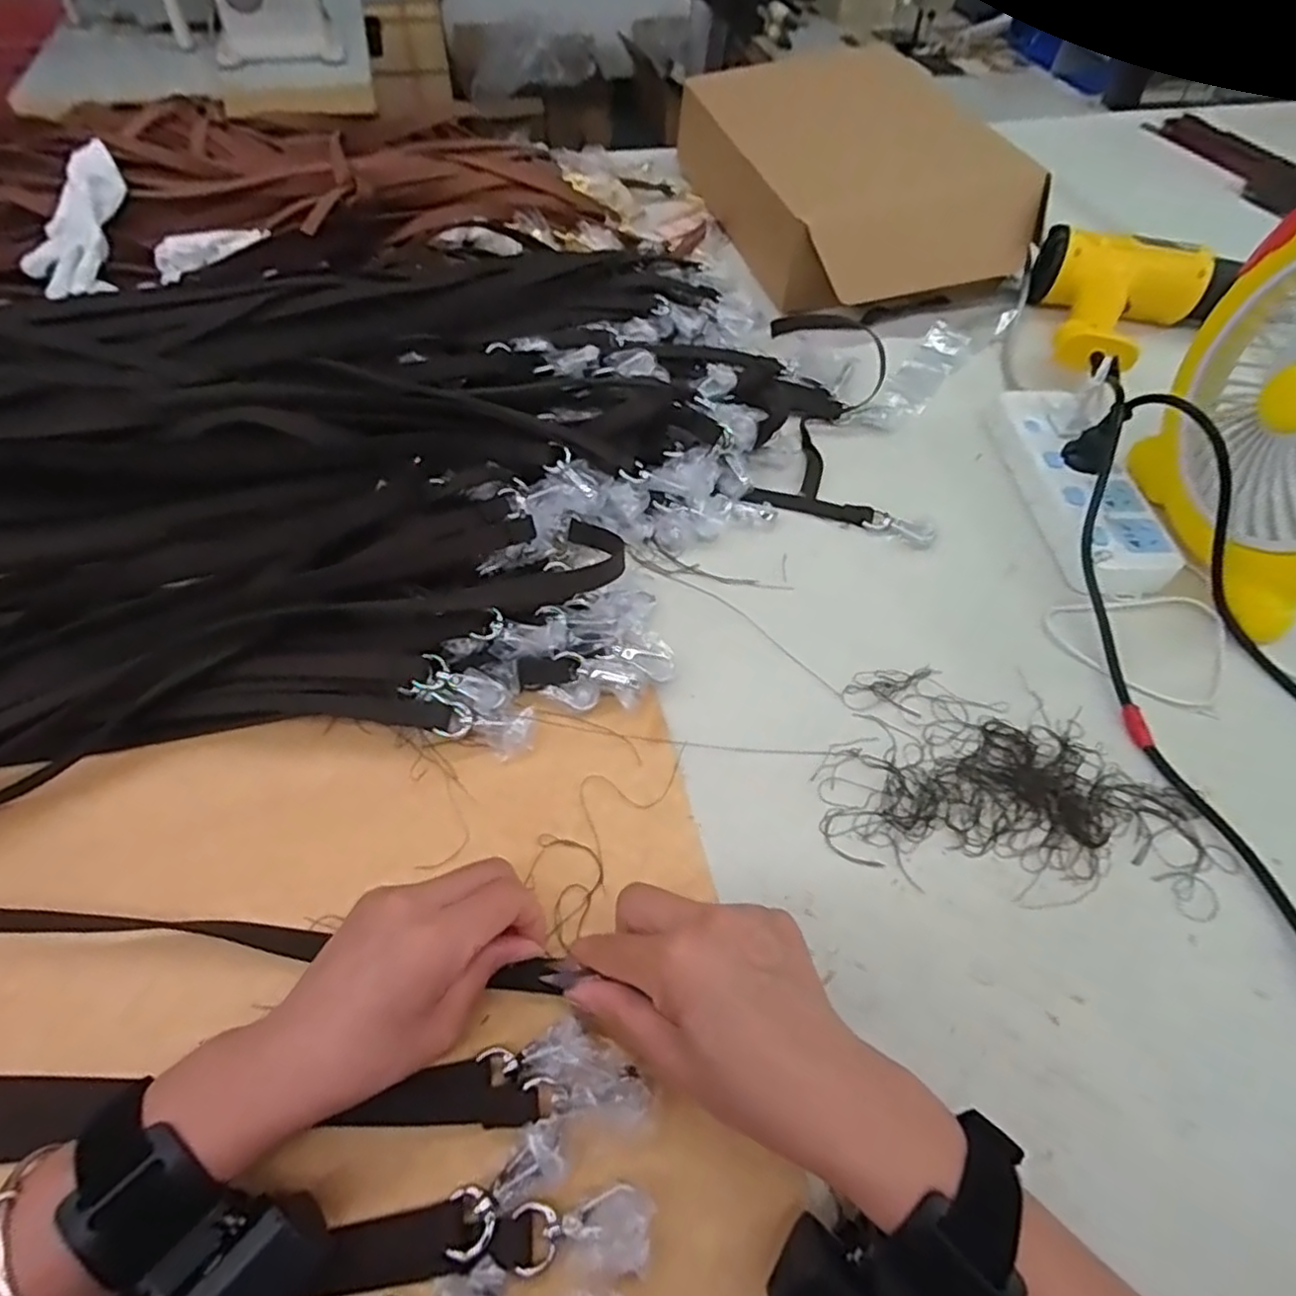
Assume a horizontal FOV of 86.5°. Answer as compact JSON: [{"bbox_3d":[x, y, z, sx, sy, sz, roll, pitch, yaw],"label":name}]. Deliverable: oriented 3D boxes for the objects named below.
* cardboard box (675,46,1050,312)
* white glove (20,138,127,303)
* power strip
[{"bbox_3d":[0.211,-0.508,0.747,0.250,0.105,0.367,-12,57,-11],"label":"cardboard box"},{"bbox_3d":[-0.532,-0.405,0.651,0.078,0.026,0.162,8,83,3],"label":"white glove"},{"bbox_3d":[0.335,-0.131,0.542,0.078,0.031,0.215,-1,55,-3],"label":"power strip"}]

